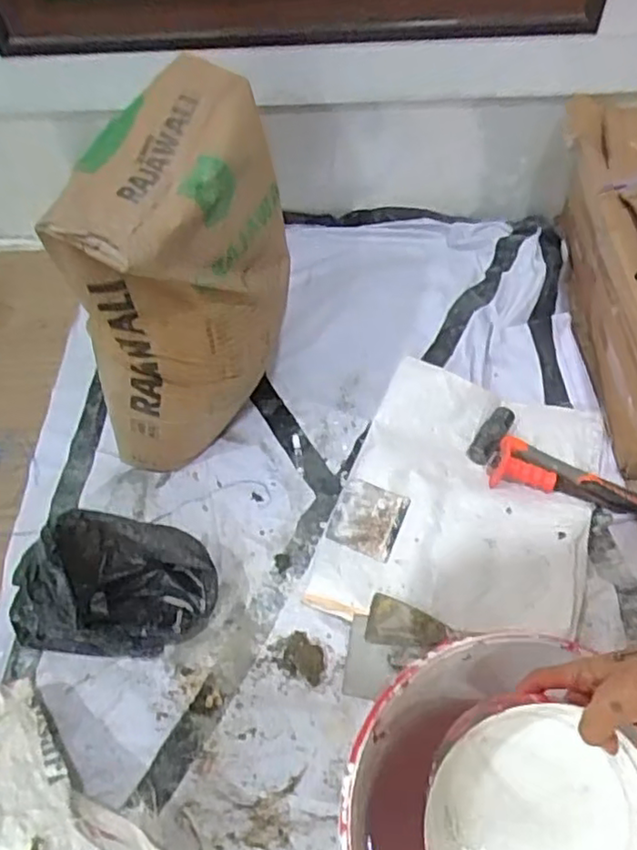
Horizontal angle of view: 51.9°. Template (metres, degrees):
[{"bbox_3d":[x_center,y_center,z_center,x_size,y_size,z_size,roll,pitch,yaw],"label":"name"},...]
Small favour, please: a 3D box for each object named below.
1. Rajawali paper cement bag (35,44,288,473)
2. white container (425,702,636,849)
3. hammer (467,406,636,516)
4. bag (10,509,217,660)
[{"bbox_3d":[-0.172,-0.181,0.921,0.204,0.462,0.318,17,60,12],"label":"Rajawali paper cement bag"},{"bbox_3d":[0.177,0.311,0.503,0.182,0.065,0.167,-1,58,2],"label":"white container"},{"bbox_3d":[0.408,0.096,1.022,0.353,0.040,0.124,30,63,20],"label":"hammer"},{"bbox_3d":[-0.287,0.215,0.906,0.281,0.148,0.172,4,58,5],"label":"bag"}]

